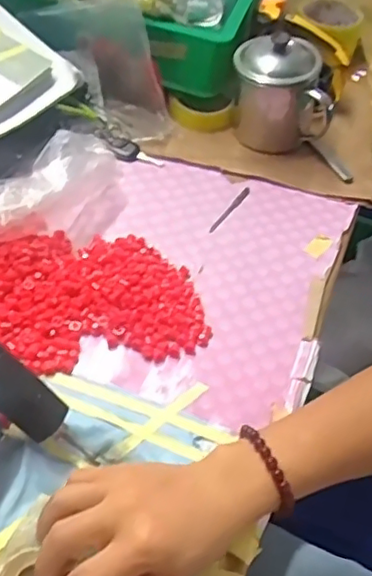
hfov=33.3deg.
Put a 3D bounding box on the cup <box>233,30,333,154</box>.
[{"bbox_3d":[0.107,-0.232,0.715,0.108,0.099,0.117,5,49,-2],"label":"cup"}]

